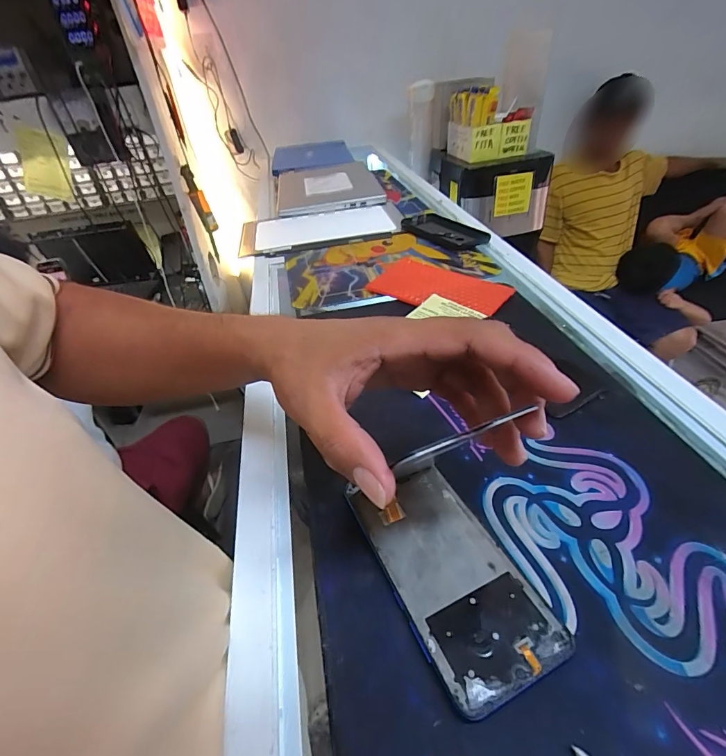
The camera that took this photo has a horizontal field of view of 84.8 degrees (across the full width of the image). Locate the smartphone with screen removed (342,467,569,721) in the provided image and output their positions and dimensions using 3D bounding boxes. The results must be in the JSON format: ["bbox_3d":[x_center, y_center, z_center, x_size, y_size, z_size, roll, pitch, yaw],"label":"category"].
[{"bbox_3d":[0.051,0.118,0.249,0.071,0.005,0.138,-20,43,-18],"label":"smartphone with screen removed"}]

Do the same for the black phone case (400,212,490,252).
[{"bbox_3d":[0.143,-0.257,0.694,0.086,0.015,0.165,-32,46,-27],"label":"black phone case"}]

